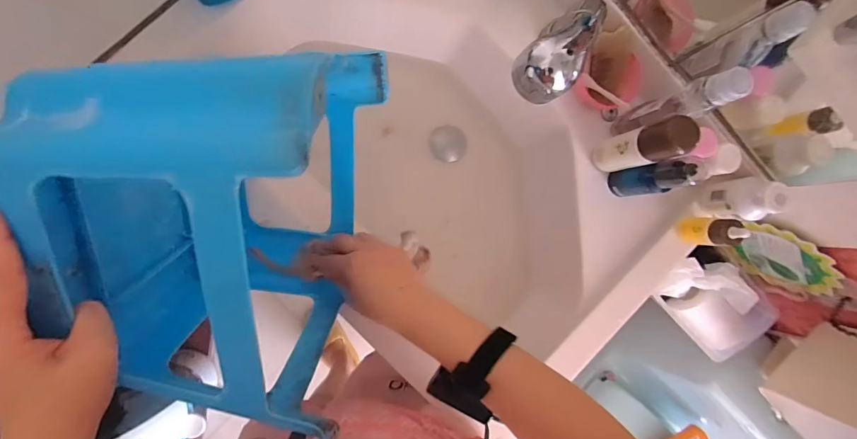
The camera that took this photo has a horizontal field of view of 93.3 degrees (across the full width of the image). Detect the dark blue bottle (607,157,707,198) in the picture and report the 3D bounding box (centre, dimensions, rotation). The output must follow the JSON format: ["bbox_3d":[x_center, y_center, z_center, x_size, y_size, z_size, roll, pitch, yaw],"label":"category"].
[{"bbox_3d":[0.277,-0.050,0.502,0.032,0.128,0.035,-8,90,-9],"label":"dark blue bottle"}]

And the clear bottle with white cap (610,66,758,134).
[{"bbox_3d":[0.284,-0.131,0.477,0.046,0.167,0.036,-23,92,-8],"label":"clear bottle with white cap"}]

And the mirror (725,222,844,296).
[{"bbox_3d":[0.554,0.064,0.643,0.167,0.143,0.014,42,84,-6],"label":"mirror"}]

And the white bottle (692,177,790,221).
[{"bbox_3d":[0.397,-0.025,0.521,0.048,0.094,0.045,7,88,-8],"label":"white bottle"}]

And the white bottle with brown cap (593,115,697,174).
[{"bbox_3d":[0.249,-0.085,0.486,0.036,0.157,0.042,-19,92,-8],"label":"white bottle with brown cap"}]

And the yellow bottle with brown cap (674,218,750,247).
[{"bbox_3d":[0.361,0.015,0.520,0.030,0.080,0.034,2,89,-8],"label":"yellow bottle with brown cap"}]

